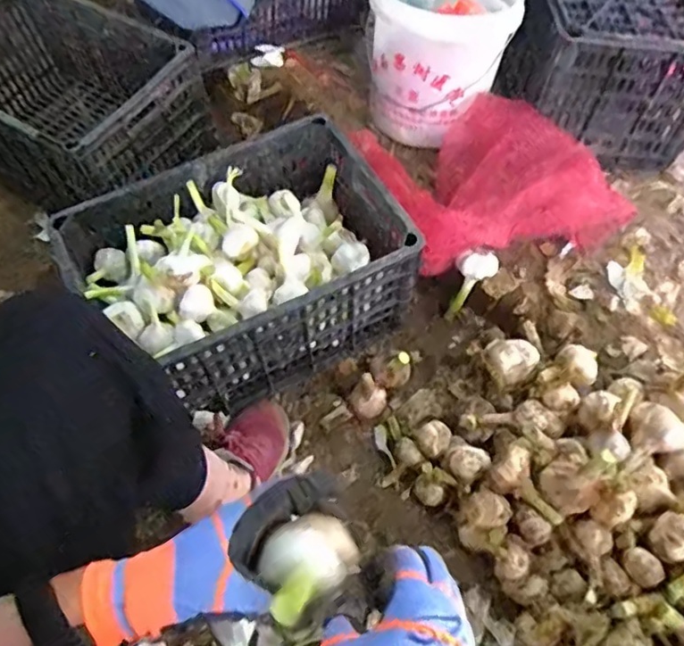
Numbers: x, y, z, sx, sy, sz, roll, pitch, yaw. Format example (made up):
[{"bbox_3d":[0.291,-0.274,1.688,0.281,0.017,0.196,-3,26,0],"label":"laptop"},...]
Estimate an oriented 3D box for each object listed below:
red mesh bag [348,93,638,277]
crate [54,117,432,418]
[{"bbox_3d":[0.240,-0.251,0.962,0.344,0.128,0.305,-14,57,-13],"label":"red mesh bag"},{"bbox_3d":[-0.142,-0.076,0.864,0.421,0.236,0.297,-24,59,-19],"label":"crate"}]

